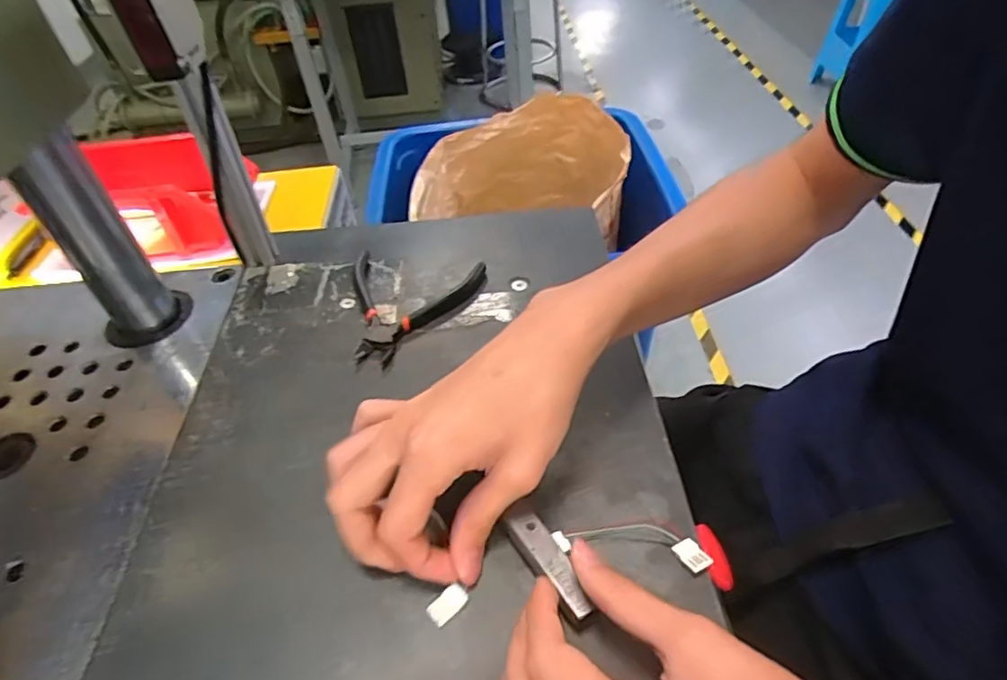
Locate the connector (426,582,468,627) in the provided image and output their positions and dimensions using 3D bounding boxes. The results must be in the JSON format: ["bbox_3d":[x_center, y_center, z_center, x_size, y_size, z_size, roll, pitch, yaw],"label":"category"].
[{"bbox_3d":[-0.027,0.127,0.285,0.019,0.004,0.011,-32,52,-26],"label":"connector"}]

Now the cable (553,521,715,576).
[{"bbox_3d":[0.065,0.102,0.300,0.077,0.010,0.025,6,45,7],"label":"cable"}]

